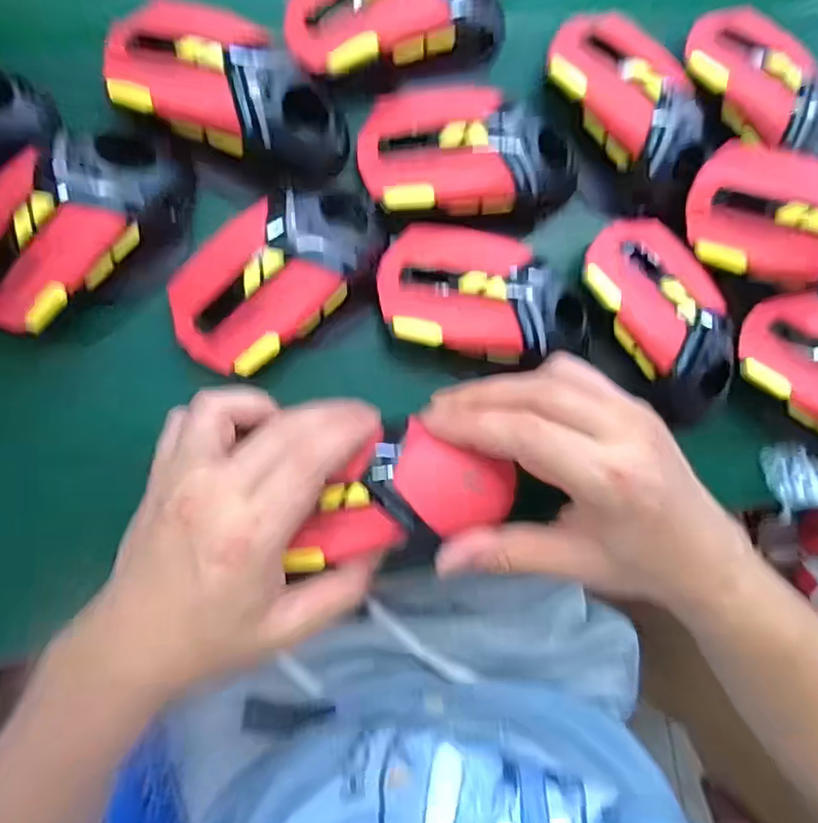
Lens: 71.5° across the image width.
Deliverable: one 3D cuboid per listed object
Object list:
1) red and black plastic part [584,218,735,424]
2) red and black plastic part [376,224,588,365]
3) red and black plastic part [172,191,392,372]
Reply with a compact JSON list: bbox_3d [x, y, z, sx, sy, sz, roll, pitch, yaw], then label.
[{"bbox_3d":[0.141,-0.051,0.310,0.058,0.031,0.112,-32,93,-9],"label":"red and black plastic part"},{"bbox_3d":[0.043,-0.062,0.295,0.112,0.032,0.067,12,86,-9],"label":"red and black plastic part"},{"bbox_3d":[-0.064,-0.071,0.282,0.115,0.030,0.061,-41,95,-8],"label":"red and black plastic part"}]

